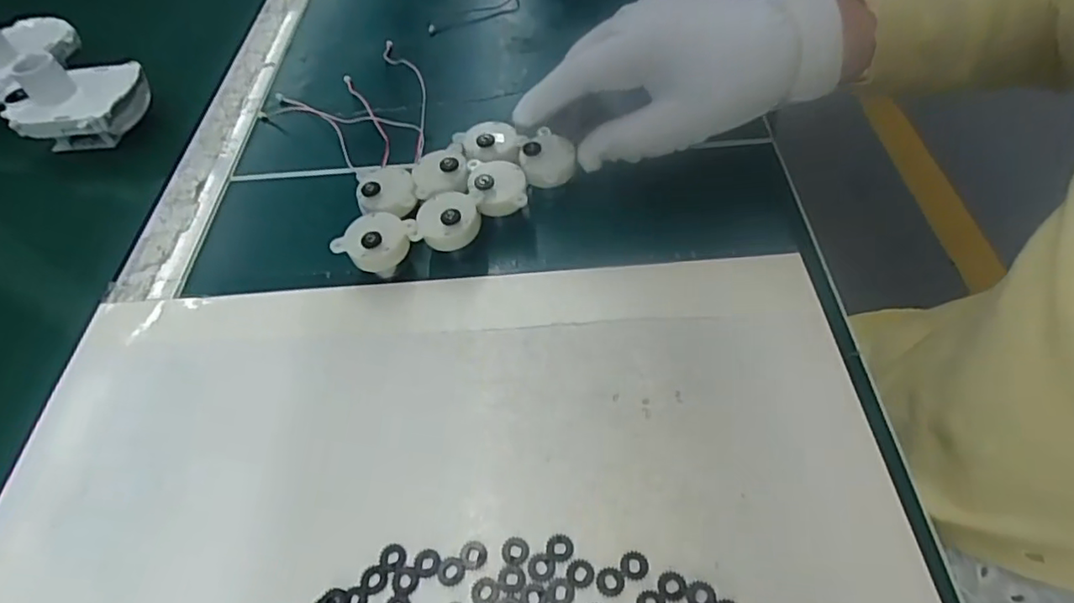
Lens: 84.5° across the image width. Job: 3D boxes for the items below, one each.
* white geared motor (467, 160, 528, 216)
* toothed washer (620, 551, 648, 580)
[{"bbox_3d":[-0.022,-0.065,0.331,0.031,0.017,0.032,-5,53,1],"label":"white geared motor"},{"bbox_3d":[0.037,0.101,0.226,0.011,0.004,0.010,-2,53,3],"label":"toothed washer"}]

